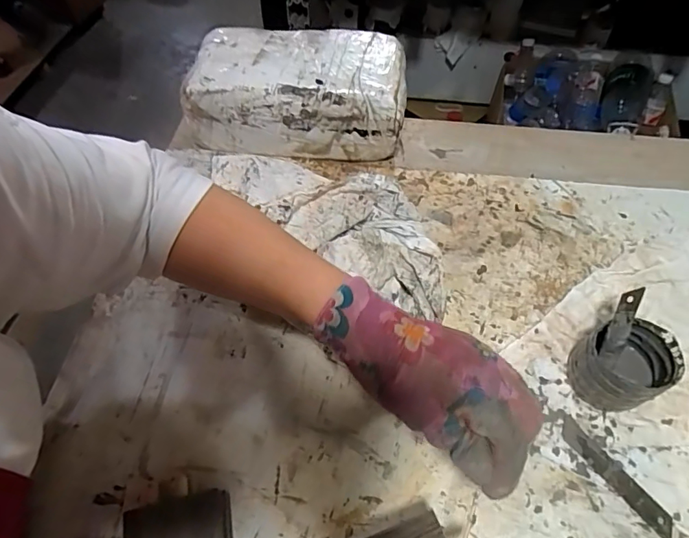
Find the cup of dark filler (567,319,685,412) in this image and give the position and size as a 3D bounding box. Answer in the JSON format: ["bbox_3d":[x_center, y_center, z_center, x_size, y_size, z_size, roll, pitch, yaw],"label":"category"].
[{"bbox_3d":[0.227,0.077,0.386,0.068,0.059,0.061,-25,59,-13],"label":"cup of dark filler"}]

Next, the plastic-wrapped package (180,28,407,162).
[{"bbox_3d":[-0.058,-0.203,0.558,0.248,0.098,0.116,4,57,5],"label":"plastic-wrapped package"}]

